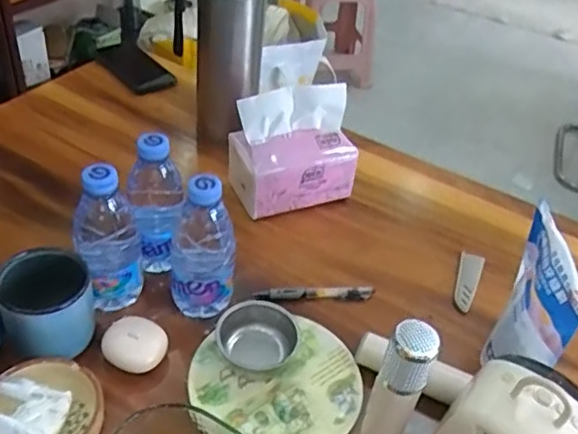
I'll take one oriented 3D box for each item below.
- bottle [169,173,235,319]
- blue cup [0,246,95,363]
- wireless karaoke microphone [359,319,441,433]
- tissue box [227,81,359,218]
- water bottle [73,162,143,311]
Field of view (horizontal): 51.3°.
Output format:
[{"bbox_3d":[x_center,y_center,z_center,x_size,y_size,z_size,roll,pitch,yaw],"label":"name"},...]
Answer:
[{"bbox_3d":[-0.089,0.027,0.613,0.061,0.163,0.060,-2,42,-11],"label":"bottle"},{"bbox_3d":[-0.227,0.091,0.572,0.078,0.085,0.093,-9,43,-19],"label":"blue cup"},{"bbox_3d":[0.085,0.151,0.490,0.035,0.168,0.030,21,42,15],"label":"wireless karaoke microphone"},{"bbox_3d":[0.008,-0.089,0.760,0.147,0.145,0.080,-13,45,-22],"label":"tissue box"},{"bbox_3d":[-0.180,0.022,0.599,0.061,0.156,0.048,-6,42,-15],"label":"water bottle"}]

